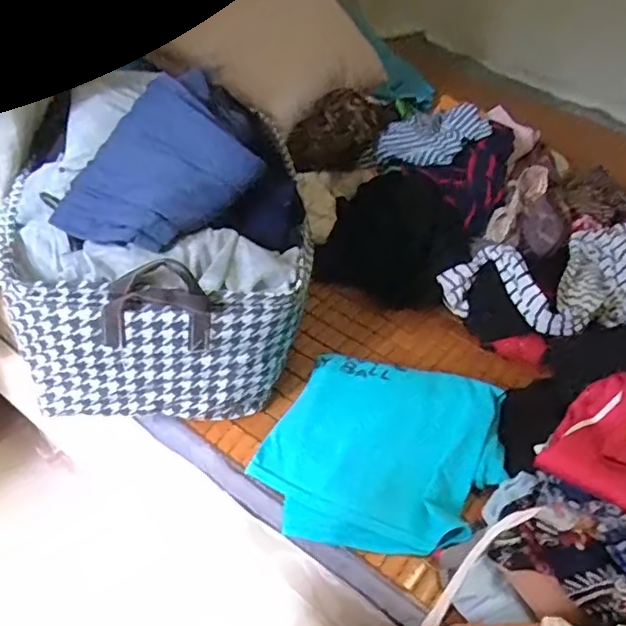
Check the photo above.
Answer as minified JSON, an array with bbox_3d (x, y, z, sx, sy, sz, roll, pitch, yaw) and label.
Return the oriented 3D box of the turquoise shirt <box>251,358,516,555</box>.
[{"bbox_3d":[0.077,0.152,0.680,0.249,0.079,0.215,20,43,13],"label":"turquoise shirt"}]

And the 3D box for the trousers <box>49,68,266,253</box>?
[{"bbox_3d":[-0.149,-0.145,0.624,0.154,0.068,0.213,31,83,28],"label":"trousers"}]

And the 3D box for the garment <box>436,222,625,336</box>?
[{"bbox_3d":[0.439,-0.067,0.907,0.521,0.084,0.177,-14,46,-22],"label":"garment"}]

